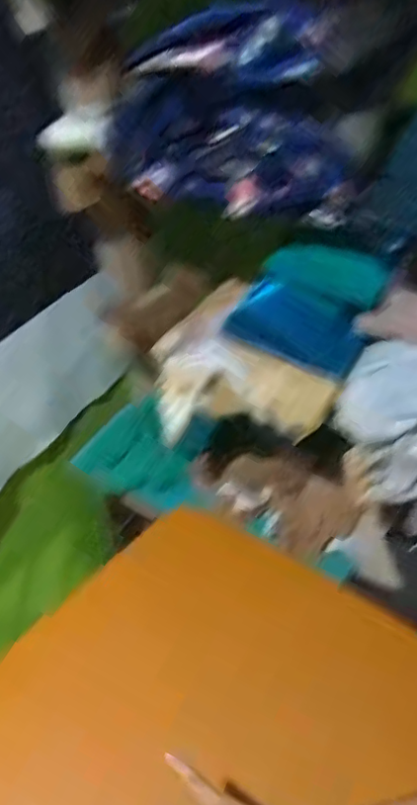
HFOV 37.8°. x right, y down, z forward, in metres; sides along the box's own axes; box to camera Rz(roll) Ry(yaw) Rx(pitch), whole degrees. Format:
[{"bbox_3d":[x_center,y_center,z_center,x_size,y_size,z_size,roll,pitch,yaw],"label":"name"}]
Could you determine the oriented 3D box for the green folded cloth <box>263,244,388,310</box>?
[{"bbox_3d":[0.129,-0.144,0.673,0.127,0.053,0.023,19,7,6],"label":"green folded cloth"}]

